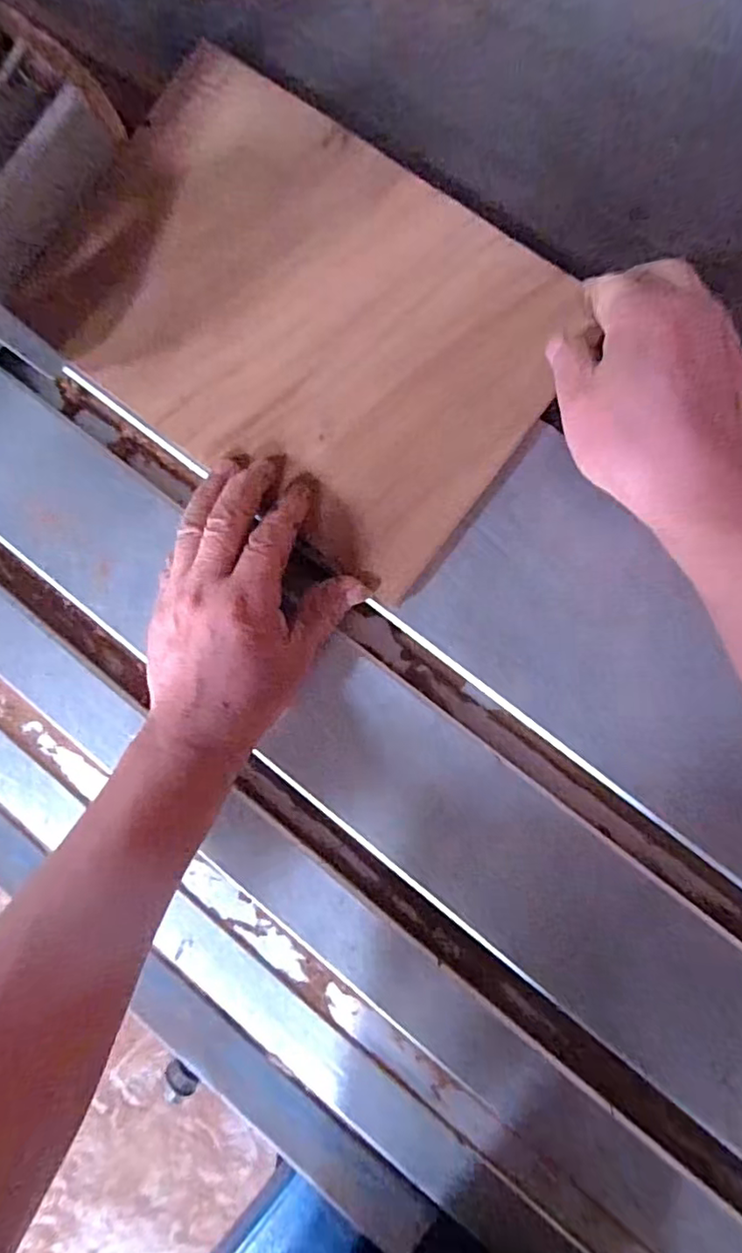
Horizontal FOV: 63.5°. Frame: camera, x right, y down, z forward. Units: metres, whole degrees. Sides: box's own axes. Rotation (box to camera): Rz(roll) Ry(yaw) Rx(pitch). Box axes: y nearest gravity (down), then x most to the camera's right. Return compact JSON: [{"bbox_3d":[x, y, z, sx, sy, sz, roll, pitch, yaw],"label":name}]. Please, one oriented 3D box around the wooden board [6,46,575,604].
[{"bbox_3d":[-0.041,-0.176,0.341,0.287,0.023,0.197,37,92,9],"label":"wooden board"}]

